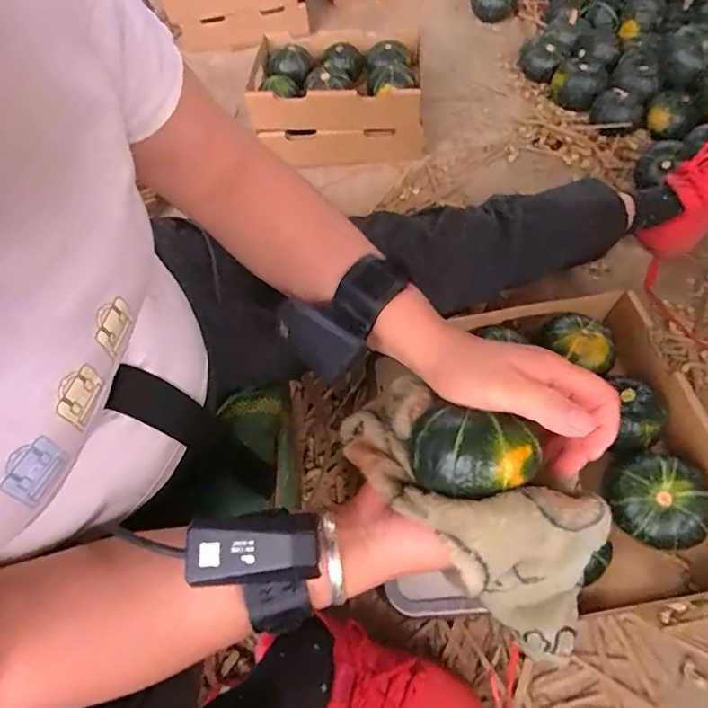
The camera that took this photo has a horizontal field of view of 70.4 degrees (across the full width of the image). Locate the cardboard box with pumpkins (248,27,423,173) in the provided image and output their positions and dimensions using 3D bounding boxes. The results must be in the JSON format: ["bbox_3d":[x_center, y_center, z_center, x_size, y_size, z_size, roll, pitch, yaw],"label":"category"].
[{"bbox_3d":[-0.028,-0.477,0.959,0.313,0.146,0.209,2,58,5],"label":"cardboard box with pumpkins"}]

